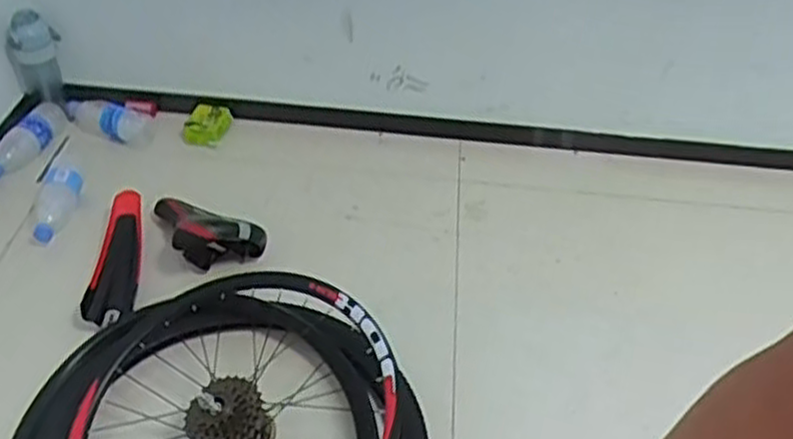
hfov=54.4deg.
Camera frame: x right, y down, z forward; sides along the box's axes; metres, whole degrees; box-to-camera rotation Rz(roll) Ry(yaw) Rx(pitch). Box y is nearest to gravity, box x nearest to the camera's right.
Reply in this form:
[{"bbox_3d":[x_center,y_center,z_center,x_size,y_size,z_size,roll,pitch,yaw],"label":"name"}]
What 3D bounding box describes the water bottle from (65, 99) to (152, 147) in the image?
[{"bbox_3d":[-0.584,-0.199,1.540,0.189,0.054,0.066,11,40,7],"label":"water bottle"}]

